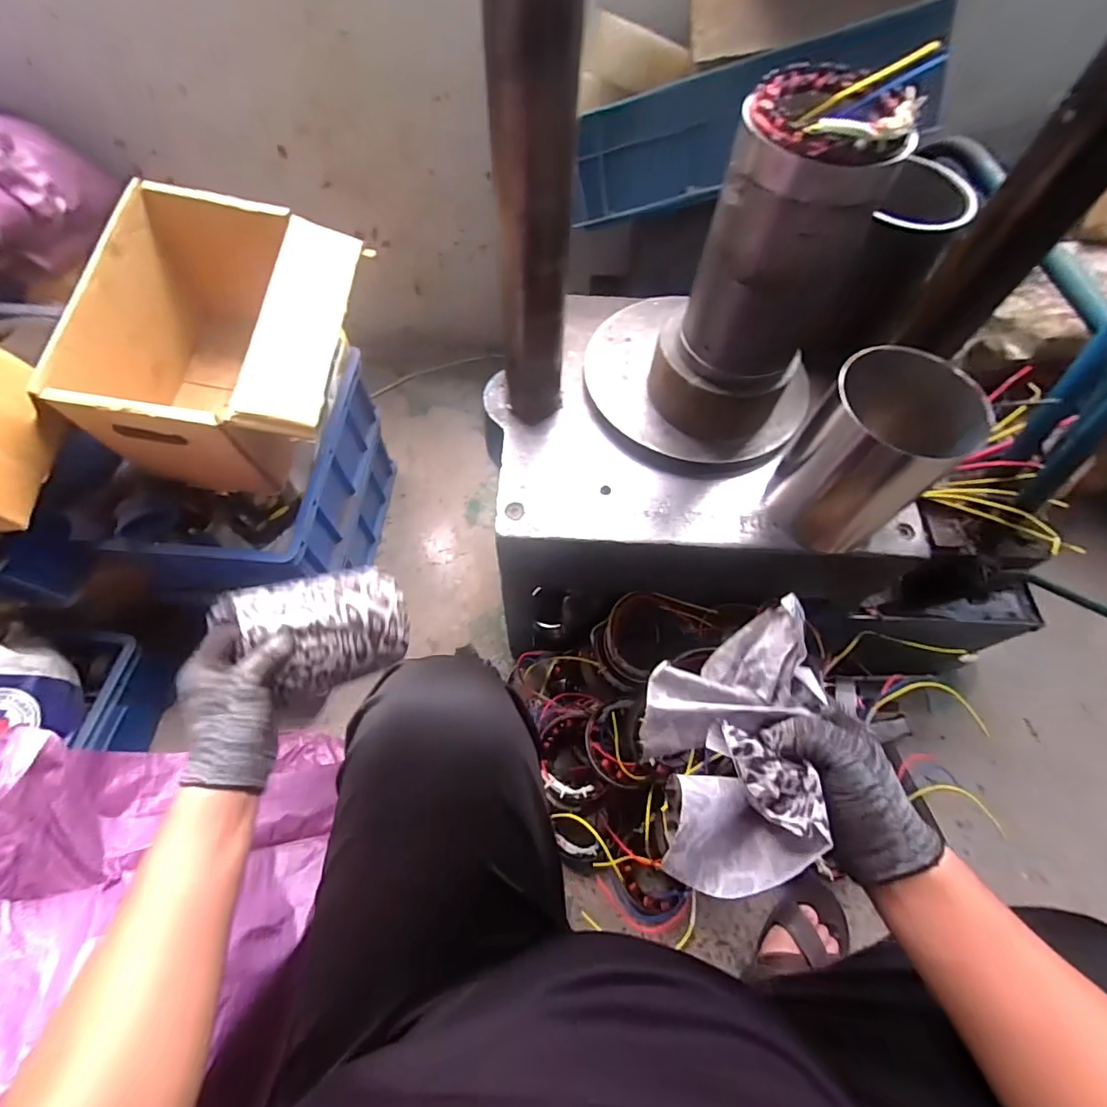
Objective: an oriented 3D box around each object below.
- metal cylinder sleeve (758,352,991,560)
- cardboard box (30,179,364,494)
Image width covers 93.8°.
[{"bbox_3d":[0.297,-0.088,0.501,0.108,0.161,0.111,-40,71,-20],"label":"metal cylinder sleeve"},{"bbox_3d":[-0.416,-0.263,0.688,0.307,0.209,0.339,6,63,1],"label":"cardboard box"}]

